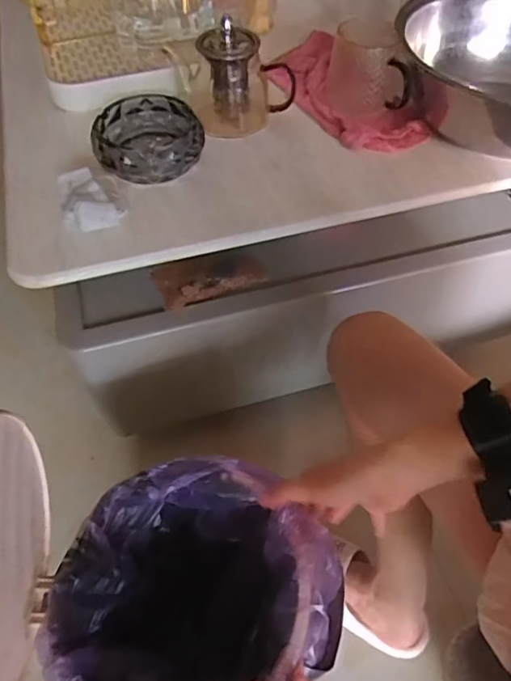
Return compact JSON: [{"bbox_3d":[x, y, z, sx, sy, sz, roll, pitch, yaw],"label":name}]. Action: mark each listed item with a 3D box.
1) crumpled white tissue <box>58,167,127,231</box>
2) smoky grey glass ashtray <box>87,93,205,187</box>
[{"bbox_3d":[-0.170,-0.140,0.544,0.057,0.044,0.082,-10,55,-6],"label":"crumpled white tissue"},{"bbox_3d":[-0.123,-0.238,0.610,0.121,0.046,0.117,-3,55,-2],"label":"smoky grey glass ashtray"}]

